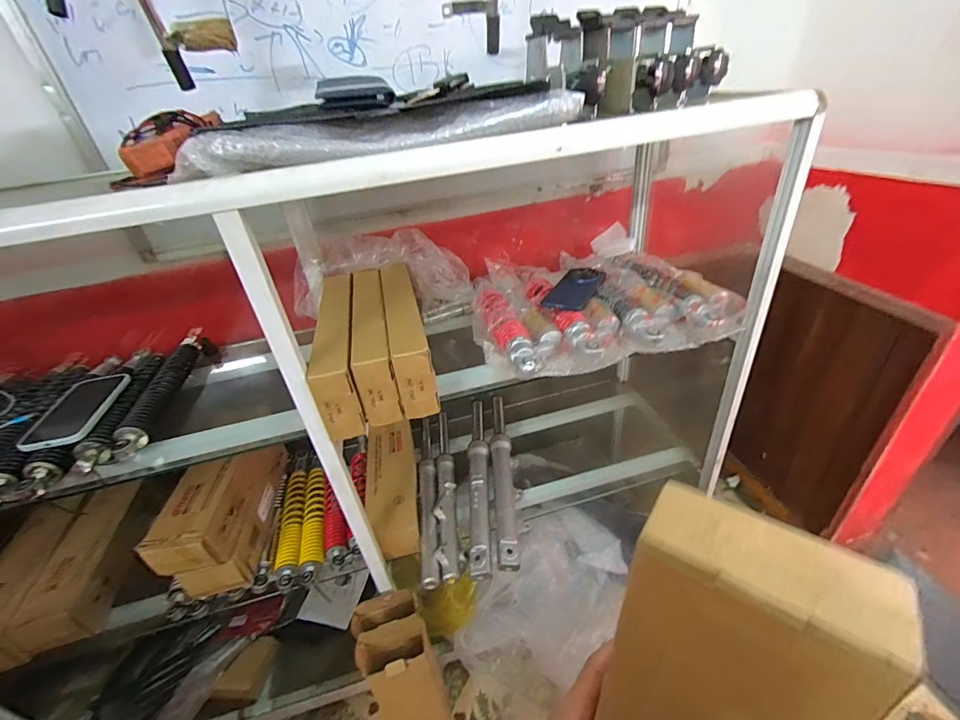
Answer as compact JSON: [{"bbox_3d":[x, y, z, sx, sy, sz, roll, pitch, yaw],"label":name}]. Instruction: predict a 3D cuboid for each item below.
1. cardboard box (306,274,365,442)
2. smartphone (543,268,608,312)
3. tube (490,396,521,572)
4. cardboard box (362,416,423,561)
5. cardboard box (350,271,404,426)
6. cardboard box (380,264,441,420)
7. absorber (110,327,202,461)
[{"bbox_3d":[-0.237,-0.028,0.716,0.054,0.116,0.358,-13,33,-8],"label":"cardboard box"},{"bbox_3d":[0.183,-0.136,0.786,0.074,0.009,0.166,20,44,25],"label":"smartphone"},{"bbox_3d":[0.052,0.247,0.939,0.044,0.041,0.460,-6,33,3],"label":"tube"},{"bbox_3d":[-0.193,0.268,0.924,0.106,0.071,0.329,-11,33,-6],"label":"cardboard box"},{"bbox_3d":[-0.185,-0.042,0.728,0.057,0.111,0.352,-12,33,-8],"label":"cardboard box"},{"bbox_3d":[-0.129,-0.052,0.726,0.055,0.113,0.339,-12,33,-8],"label":"cardboard box"},{"bbox_3d":[-0.559,0.045,0.734,0.044,0.041,0.330,-12,33,-6],"label":"absorber"}]

